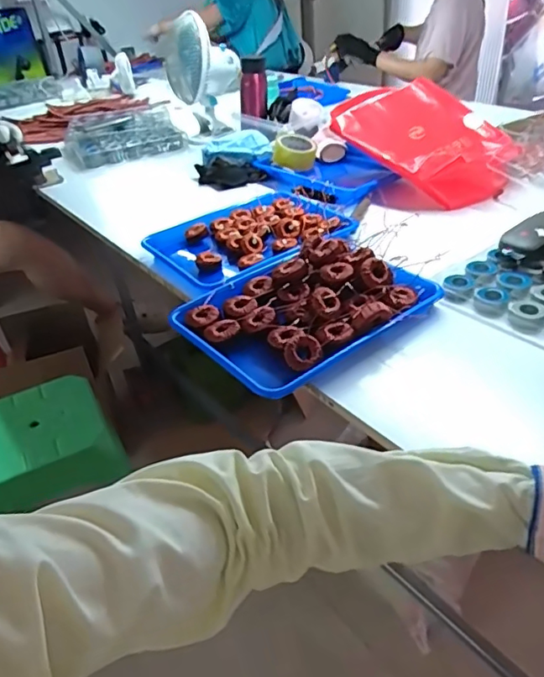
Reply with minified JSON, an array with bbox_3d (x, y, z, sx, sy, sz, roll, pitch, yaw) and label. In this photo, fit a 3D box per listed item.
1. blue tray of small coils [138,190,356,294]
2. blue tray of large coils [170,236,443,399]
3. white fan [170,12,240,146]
[{"bbox_3d":[-0.037,-0.187,1.003,0.329,0.045,0.267,-27,41,-27],"label":"blue tray of small coils"},{"bbox_3d":[0.043,-0.054,0.774,0.322,0.056,0.251,-27,40,-26],"label":"blue tray of large coils"},{"bbox_3d":[-0.177,-0.695,1.496,0.188,0.311,0.206,-8,36,-3],"label":"white fan"}]

